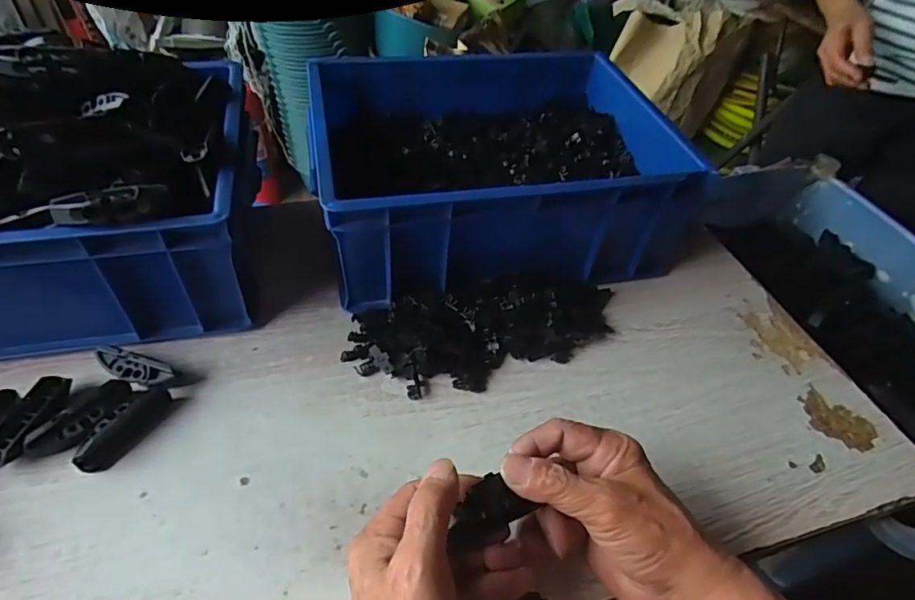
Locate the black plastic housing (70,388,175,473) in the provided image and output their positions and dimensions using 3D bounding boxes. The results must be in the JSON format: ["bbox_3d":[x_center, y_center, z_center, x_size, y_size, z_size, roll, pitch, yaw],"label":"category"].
[{"bbox_3d":[-0.245,0.092,0.387,0.023,0.025,0.070,24,49,16],"label":"black plastic housing"}]

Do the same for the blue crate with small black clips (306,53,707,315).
[{"bbox_3d":[0.030,-0.134,0.550,0.333,0.132,0.266,-7,48,-11],"label":"blue crate with small black clips"}]

